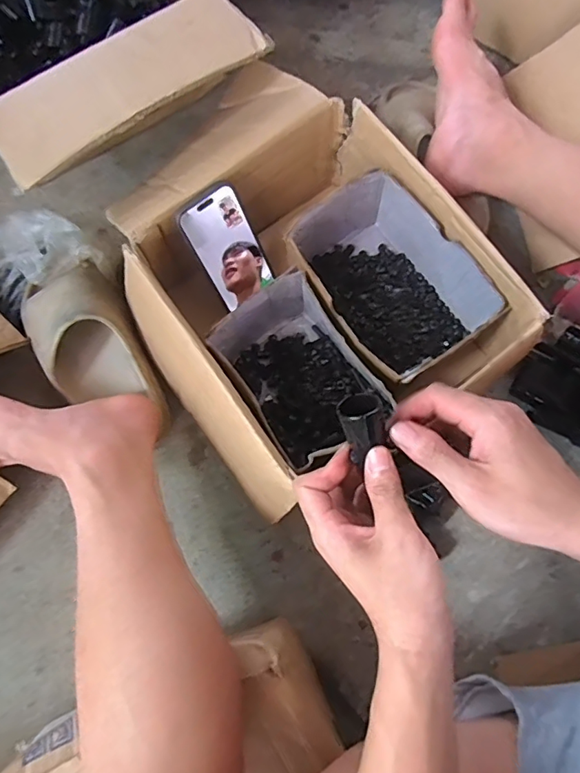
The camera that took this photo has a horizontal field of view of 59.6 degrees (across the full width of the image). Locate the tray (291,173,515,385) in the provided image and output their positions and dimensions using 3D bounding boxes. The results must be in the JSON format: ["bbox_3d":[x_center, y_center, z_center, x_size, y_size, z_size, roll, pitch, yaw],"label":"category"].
[{"bbox_3d":[0.103,-0.110,0.569,0.150,0.103,0.206,-35,78,-8],"label":"tray"}]

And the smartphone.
[{"bbox_3d":[-0.067,-0.151,0.560,0.071,0.134,0.009,-38,46,-7],"label":"smartphone"}]

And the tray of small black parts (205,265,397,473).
[{"bbox_3d":[0.004,-0.012,0.547,0.121,0.098,0.181,-29,77,-7],"label":"tray of small black parts"}]

